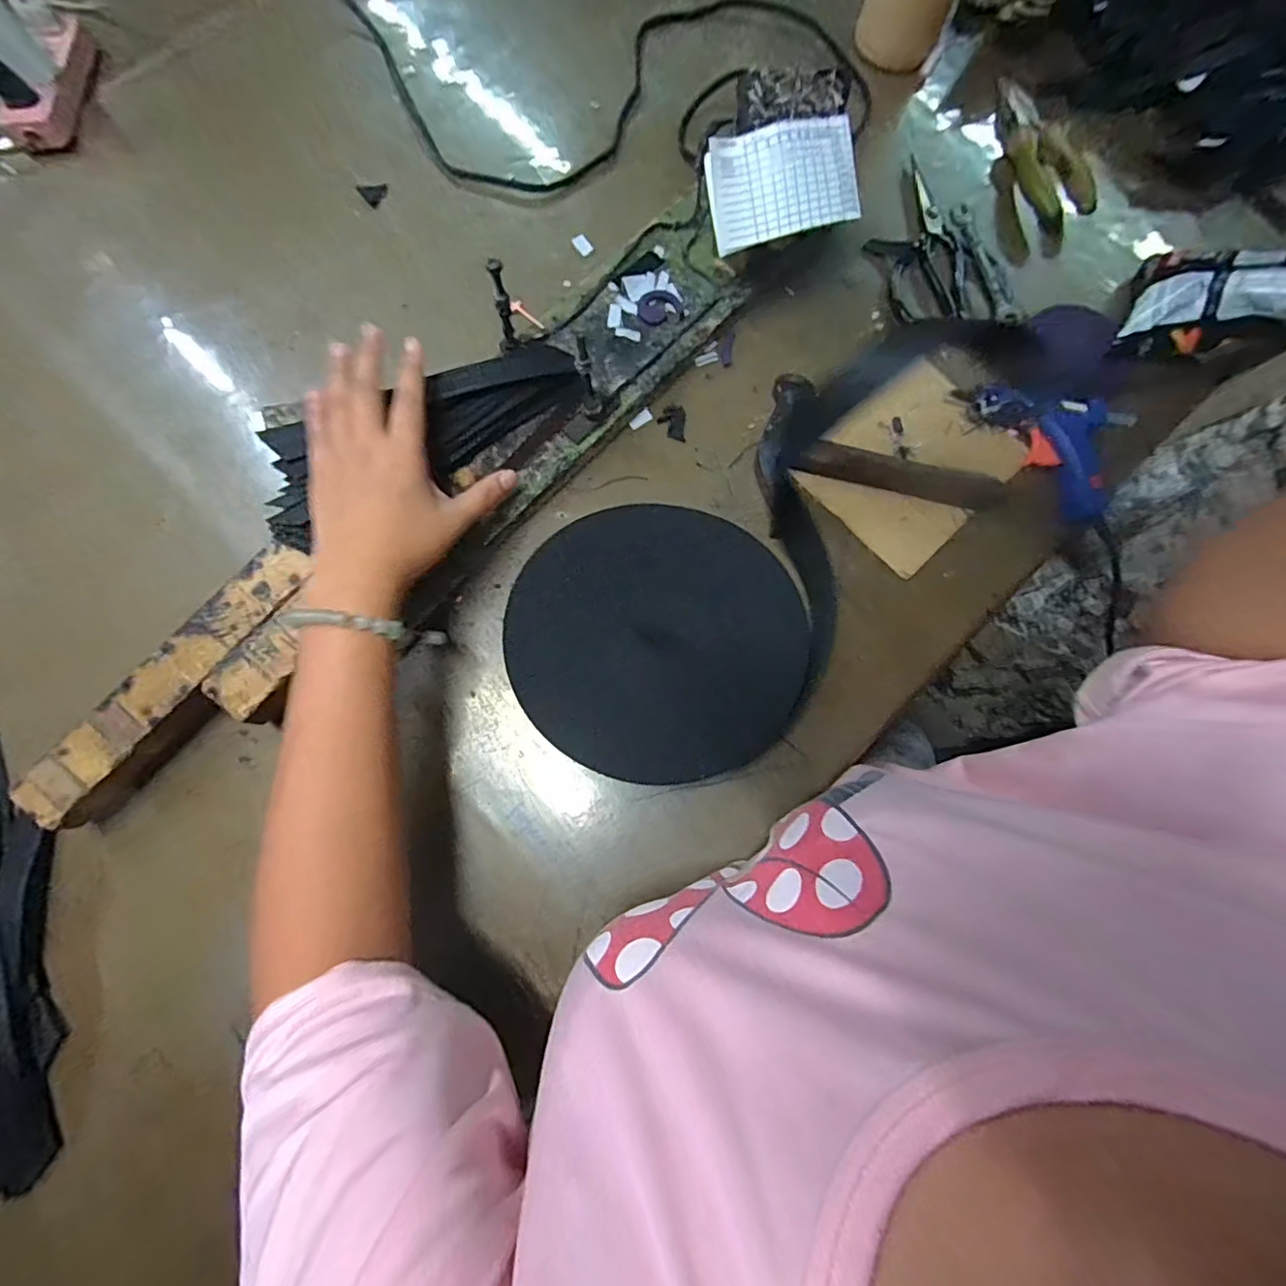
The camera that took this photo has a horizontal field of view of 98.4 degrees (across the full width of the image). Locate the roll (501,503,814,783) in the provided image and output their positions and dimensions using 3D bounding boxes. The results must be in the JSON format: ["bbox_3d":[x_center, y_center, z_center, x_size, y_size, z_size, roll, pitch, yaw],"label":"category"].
[{"bbox_3d":[0.012,-0.003,0.391,0.202,0.026,0.186,0,77,-1],"label":"roll"}]

